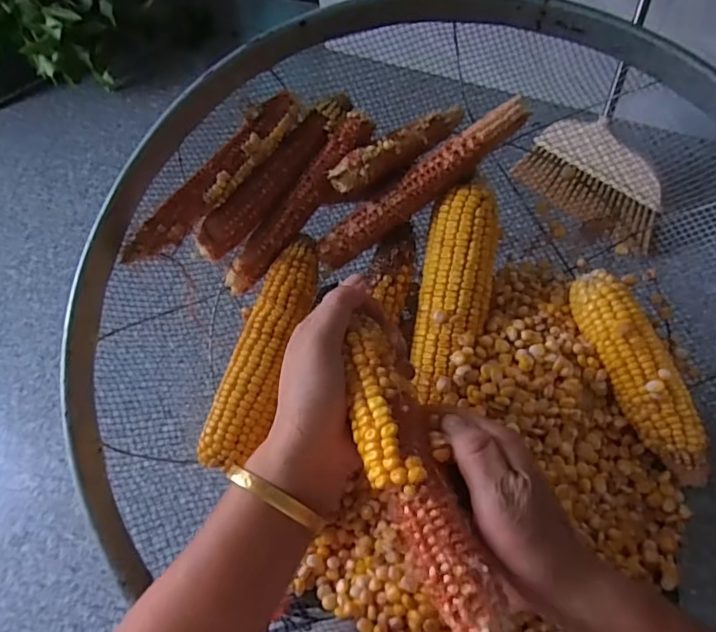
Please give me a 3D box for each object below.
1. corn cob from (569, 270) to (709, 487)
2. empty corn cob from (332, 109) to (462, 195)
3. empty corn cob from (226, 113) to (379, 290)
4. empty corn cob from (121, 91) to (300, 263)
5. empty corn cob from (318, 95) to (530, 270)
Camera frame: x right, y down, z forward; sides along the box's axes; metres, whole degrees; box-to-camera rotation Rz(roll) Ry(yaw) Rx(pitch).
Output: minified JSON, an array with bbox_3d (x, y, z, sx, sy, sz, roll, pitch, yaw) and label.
[{"bbox_3d":[0.202,0.040,0.378,0.034,0.034,0.158,-19,76,-12],"label":"corn cob"},{"bbox_3d":[0.035,-0.134,0.421,0.131,0.022,0.023,-37,60,-19],"label":"empty corn cob"},{"bbox_3d":[-0.049,-0.088,0.424,0.023,0.019,0.172,42,99,23],"label":"empty corn cob"},{"bbox_3d":[-0.109,-0.105,0.405,0.026,0.021,0.173,39,81,22],"label":"empty corn cob"},{"bbox_3d":[0.049,-0.099,0.414,0.190,0.022,0.025,-36,60,10],"label":"empty corn cob"}]

